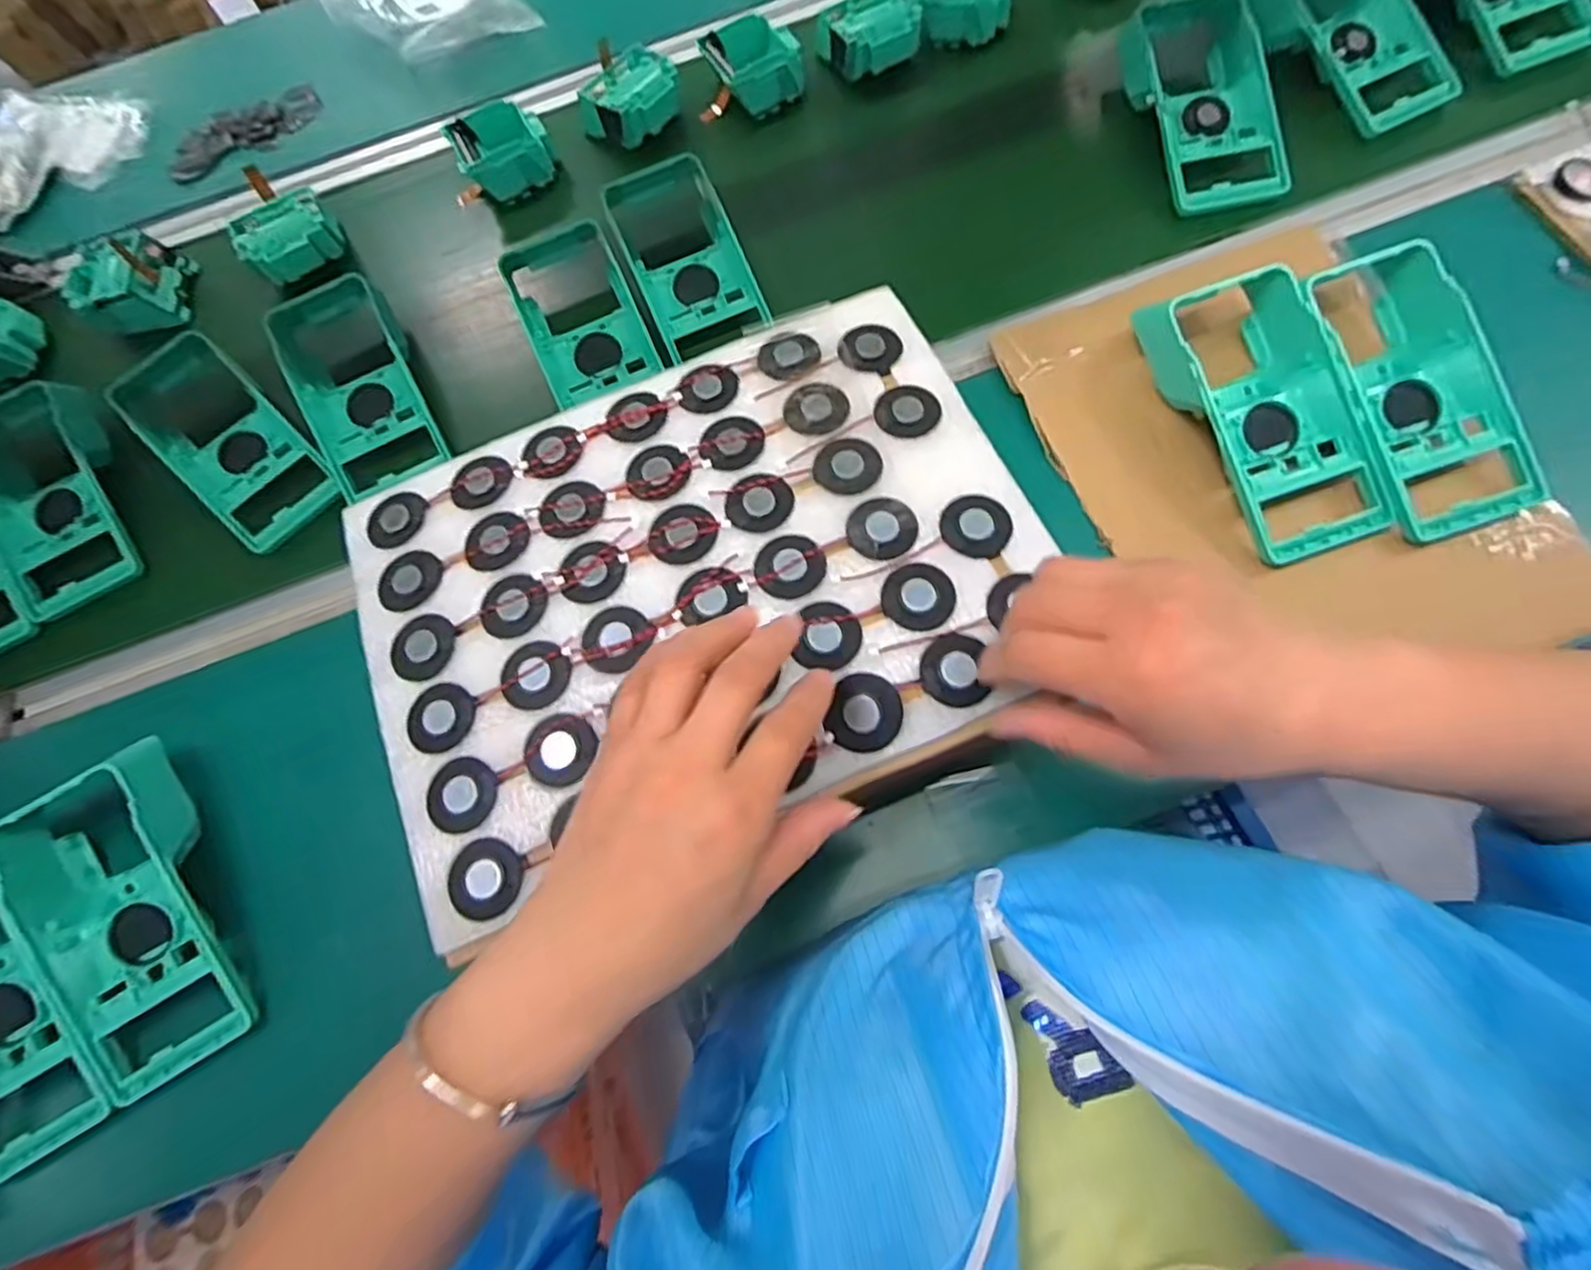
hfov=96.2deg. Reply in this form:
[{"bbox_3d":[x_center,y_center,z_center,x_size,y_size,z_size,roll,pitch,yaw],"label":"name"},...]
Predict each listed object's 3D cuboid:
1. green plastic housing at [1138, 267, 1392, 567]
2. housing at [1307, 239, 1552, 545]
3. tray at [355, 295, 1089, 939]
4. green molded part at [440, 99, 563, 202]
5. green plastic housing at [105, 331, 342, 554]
[{"bbox_3d":[0.284,-0.140,0.432,0.087,0.057,0.183,-19,66,-5],"label":"green plastic housing"},{"bbox_3d":[0.365,-0.156,0.425,0.085,0.053,0.189,-17,66,-4],"label":"housing"},{"bbox_3d":[-0.046,-0.031,0.351,0.320,0.028,0.237,-22,67,-7],"label":"tray"},{"bbox_3d":[-0.259,-0.433,0.639,0.083,0.036,0.082,-24,67,-7],"label":"green molded part"},{"bbox_3d":[-0.430,-0.153,0.536,0.211,0.051,0.099,41,74,18],"label":"green plastic housing"}]

